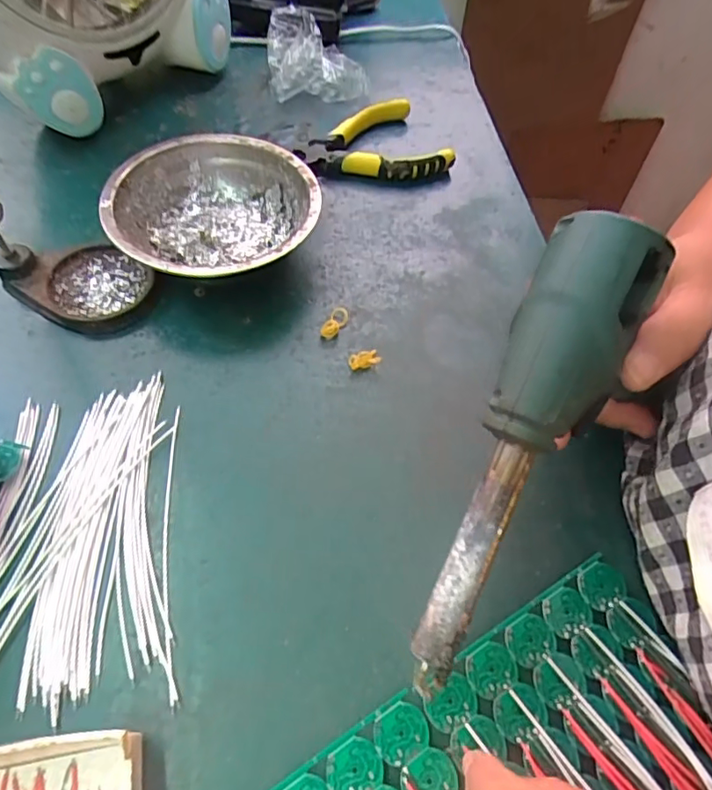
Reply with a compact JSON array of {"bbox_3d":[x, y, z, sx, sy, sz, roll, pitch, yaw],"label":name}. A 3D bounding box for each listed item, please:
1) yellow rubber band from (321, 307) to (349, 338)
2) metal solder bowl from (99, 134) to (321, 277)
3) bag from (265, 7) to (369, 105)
[{"bbox_3d":[-0.013,-0.044,0.335,0.011,0.004,0.023,25,58,11],"label":"yellow rubber band"},{"bbox_3d":[-0.088,-0.108,0.344,0.118,0.043,0.118,2,57,-4],"label":"metal solder bowl"},{"bbox_3d":[-0.030,-0.269,0.434,0.077,0.050,0.053,-4,58,-7],"label":"bag"}]

